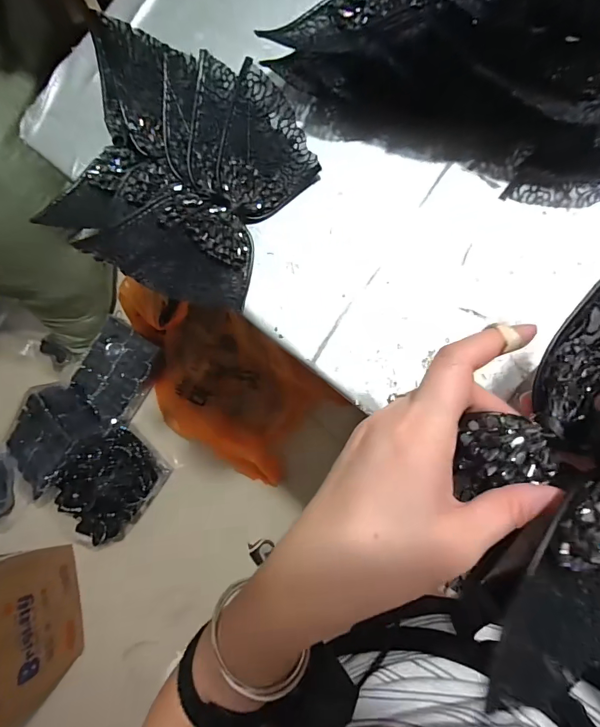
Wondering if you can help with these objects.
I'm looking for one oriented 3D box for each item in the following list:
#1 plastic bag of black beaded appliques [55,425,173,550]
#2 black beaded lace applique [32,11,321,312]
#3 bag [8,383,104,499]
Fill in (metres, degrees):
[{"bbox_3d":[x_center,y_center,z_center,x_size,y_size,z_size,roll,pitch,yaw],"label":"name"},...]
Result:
[{"bbox_3d":[-0.517,0.326,1.016,0.221,0.091,0.303,36,90,10],"label":"plastic bag of black beaded appliques"},{"bbox_3d":[-0.120,-0.174,0.343,0.240,0.054,0.199,28,88,9],"label":"black beaded lace applique"},{"bbox_3d":[-0.674,0.200,1.026,0.274,0.099,0.190,-43,81,2],"label":"bag"}]

